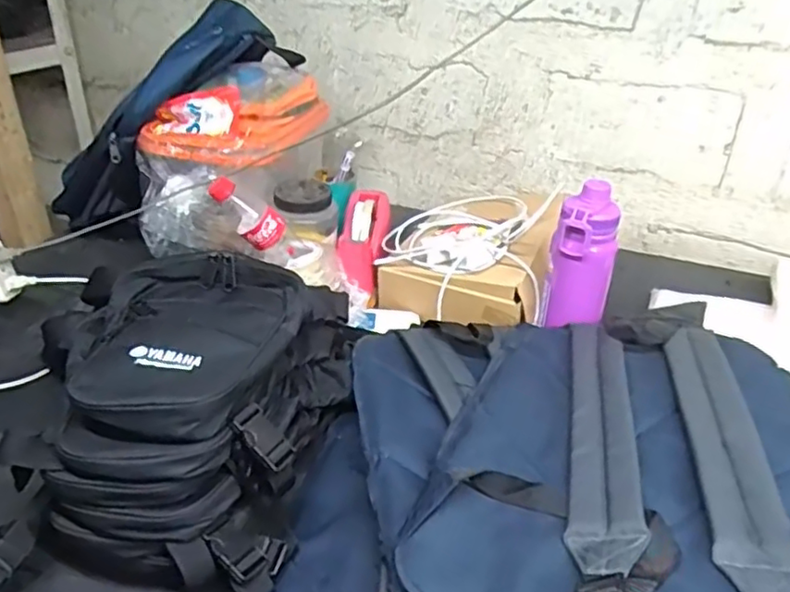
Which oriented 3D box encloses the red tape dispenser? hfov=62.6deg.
[{"bbox_3d":[-0.048,-0.095,0.977,0.067,0.058,0.209,4,47,5],"label":"red tape dispenser"}]

